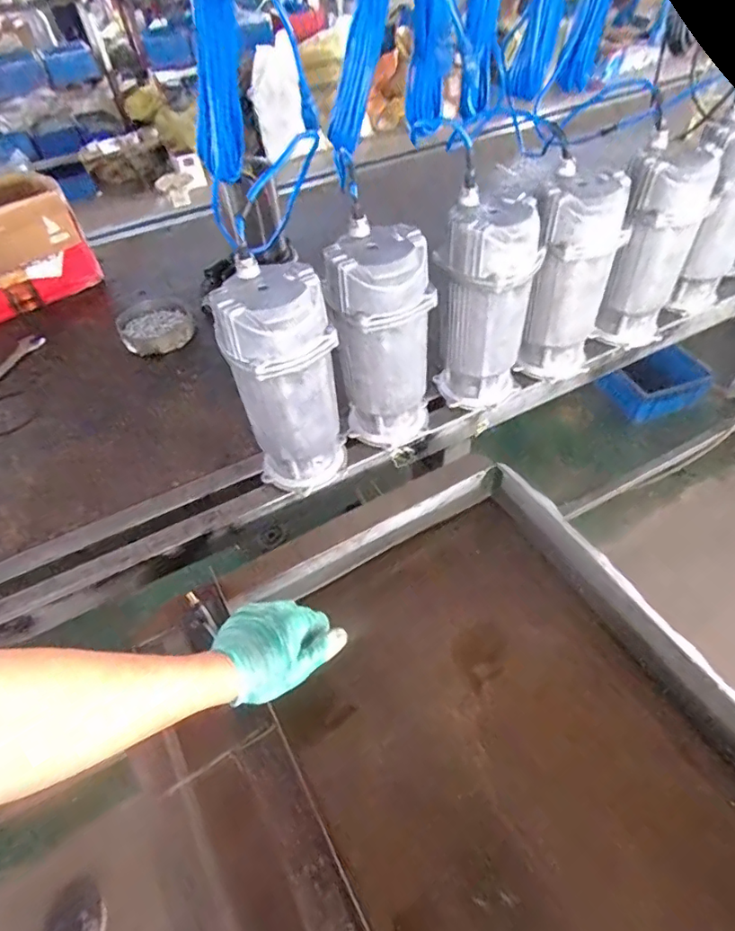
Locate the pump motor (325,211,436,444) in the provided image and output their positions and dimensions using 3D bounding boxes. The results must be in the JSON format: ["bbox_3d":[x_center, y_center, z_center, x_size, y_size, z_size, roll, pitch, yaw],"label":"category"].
[{"bbox_3d":[0.022,-0.164,0.731,0.127,0.286,0.107,-11,50,-4],"label":"pump motor"}]

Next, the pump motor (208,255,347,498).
[{"bbox_3d":[-0.105,-0.097,0.686,0.131,0.289,0.109,-13,50,-5],"label":"pump motor"}]

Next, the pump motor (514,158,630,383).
[{"bbox_3d":[0.308,-0.279,0.808,0.119,0.289,0.111,11,51,14],"label":"pump motor"}]

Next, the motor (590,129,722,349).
[{"bbox_3d":[0.455,-0.340,0.851,0.124,0.290,0.127,15,53,17],"label":"motor"}]

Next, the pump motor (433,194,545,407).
[{"bbox_3d":[0.174,-0.229,0.775,0.119,0.287,0.119,19,54,20],"label":"pump motor"}]

